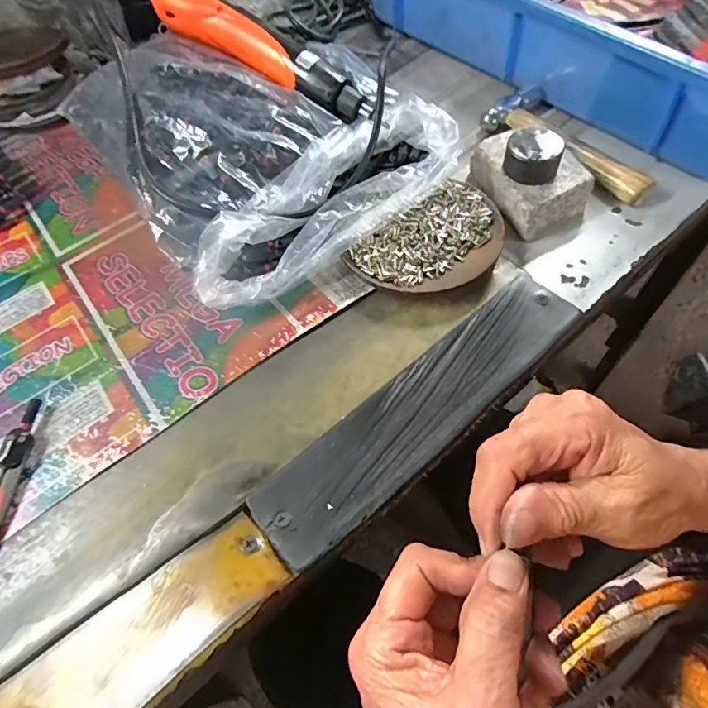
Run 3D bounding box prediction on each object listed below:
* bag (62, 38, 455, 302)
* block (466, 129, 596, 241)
[{"bbox_3d":[-0.076,-0.181,0.380,0.228,0.070,0.278,-32,61,-15],"label":"bag"},{"bbox_3d":[0.133,-0.133,0.360,0.057,0.032,0.084,-22,59,-9],"label":"block"}]

